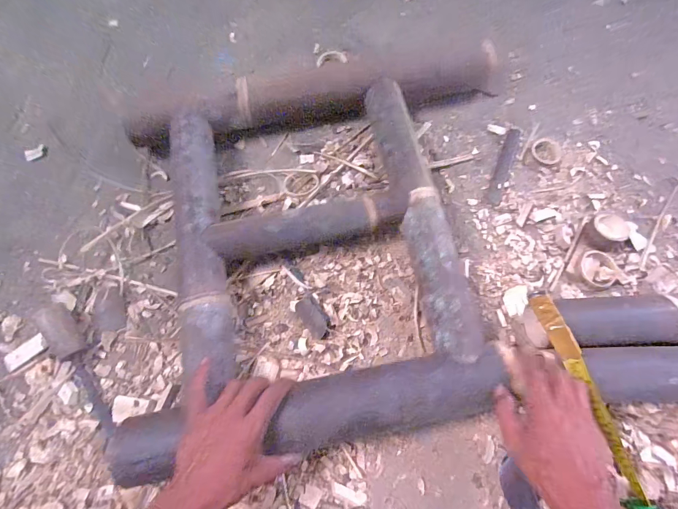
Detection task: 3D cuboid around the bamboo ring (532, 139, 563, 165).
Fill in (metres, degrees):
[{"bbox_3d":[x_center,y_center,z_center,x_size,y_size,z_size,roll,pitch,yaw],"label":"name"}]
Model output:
[{"bbox_3d":[0.364,-0.181,0.626,0.052,0.010,0.050,-1,70,2],"label":"bamboo ring"}]

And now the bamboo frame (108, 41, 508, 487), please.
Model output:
[{"bbox_3d":[0.008,-0.074,0.546,0.623,0.095,0.621,-11,70,-2],"label":"bamboo frame"}]

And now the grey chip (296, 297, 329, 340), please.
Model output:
[{"bbox_3d":[-0.037,0.092,0.523,0.033,0.015,0.058,-37,73,-11],"label":"grey chip"}]

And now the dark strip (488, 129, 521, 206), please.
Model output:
[{"bbox_3d":[0.287,-0.154,0.620,0.027,0.007,0.153,20,72,9],"label":"dark strip"}]

